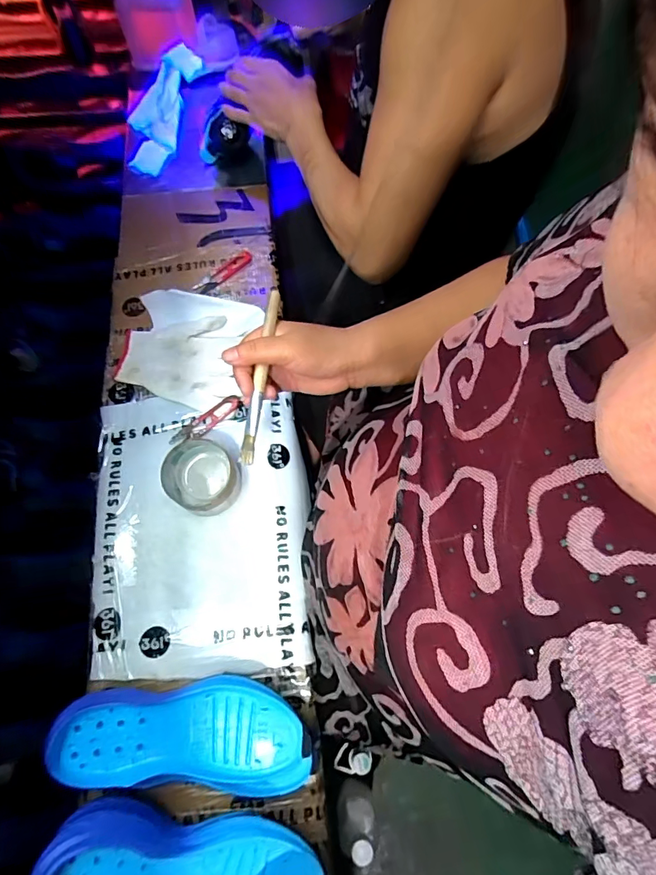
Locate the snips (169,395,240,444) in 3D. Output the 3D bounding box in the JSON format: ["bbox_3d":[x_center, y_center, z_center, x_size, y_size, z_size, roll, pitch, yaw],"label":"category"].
[{"bbox_3d":[-0.161,-0.021,0.585,0.102,0.007,0.027,-37,75,-11],"label":"snips"}]

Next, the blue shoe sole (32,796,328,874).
[{"bbox_3d":[-0.120,0.375,0.383,0.229,0.056,0.087,15,71,-14],"label":"blue shoe sole"}]

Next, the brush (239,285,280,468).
[{"bbox_3d":[-0.060,-0.055,0.394,0.012,0.009,0.159,9,87,4],"label":"brush"}]

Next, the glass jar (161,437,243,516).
[{"bbox_3d":[-0.151,0.048,0.536,0.084,0.049,0.084,0,72,1],"label":"glass jar"}]

